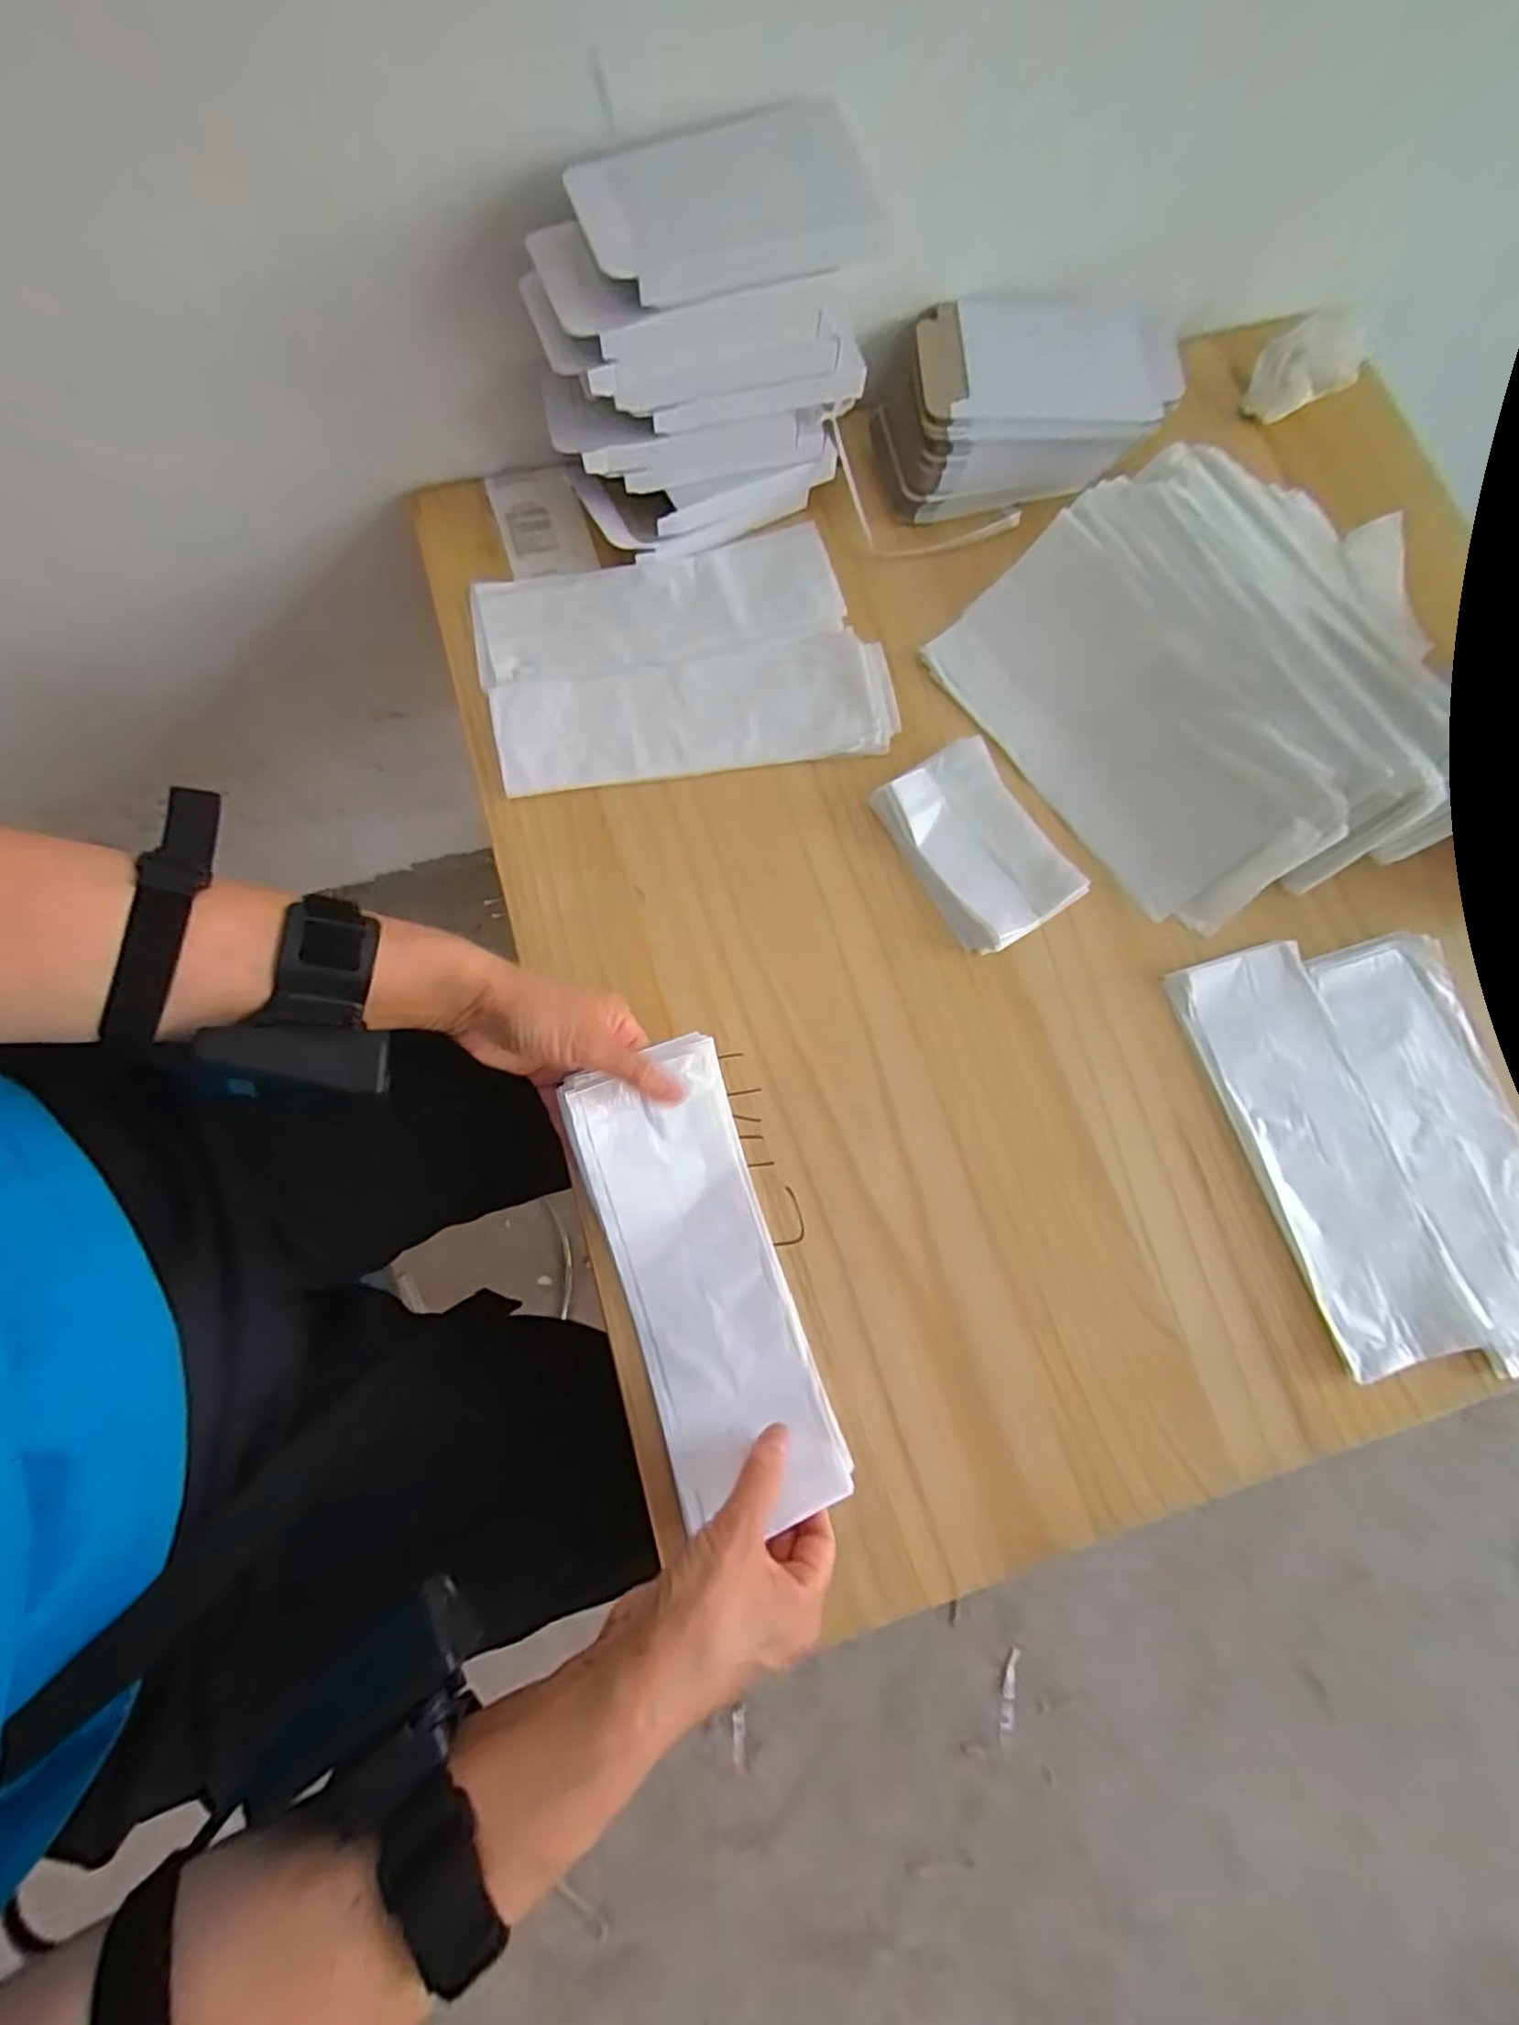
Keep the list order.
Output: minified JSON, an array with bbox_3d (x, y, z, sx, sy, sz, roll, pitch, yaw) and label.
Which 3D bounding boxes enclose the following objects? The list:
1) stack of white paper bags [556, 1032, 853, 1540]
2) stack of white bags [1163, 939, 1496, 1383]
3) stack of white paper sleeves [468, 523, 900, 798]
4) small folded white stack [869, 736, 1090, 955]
[{"bbox_3d":[-0.031,0.142,0.377,0.088,0.033,0.240,-20,79,-5],"label":"stack of white paper bags"},{"bbox_3d":[0.339,0.080,0.422,0.088,0.009,0.245,-17,79,-4],"label":"stack of white bags"},{"bbox_3d":[-0.053,-0.243,0.479,0.268,0.016,0.168,-9,78,-2],"label":"stack of white paper sleeves"},{"bbox_3d":[0.141,-0.109,0.454,0.082,0.016,0.128,-30,80,-6],"label":"small folded white stack"}]

